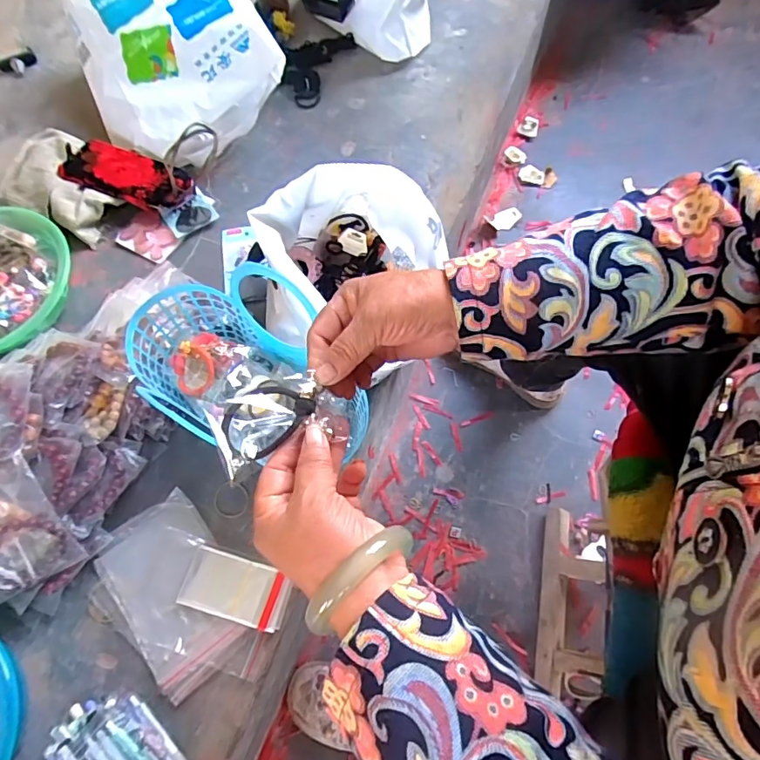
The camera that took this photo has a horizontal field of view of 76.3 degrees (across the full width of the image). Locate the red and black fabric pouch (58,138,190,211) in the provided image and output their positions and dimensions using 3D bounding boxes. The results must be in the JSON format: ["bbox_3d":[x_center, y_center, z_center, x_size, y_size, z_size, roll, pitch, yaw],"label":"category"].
[{"bbox_3d":[-0.398,-0.322,0.773,0.201,0.046,0.103,21,71,11],"label":"red and black fabric pouch"}]

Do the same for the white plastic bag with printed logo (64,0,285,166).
[{"bbox_3d":[-0.347,-0.535,0.802,0.279,0.113,0.345,-30,70,-9],"label":"white plastic bag with printed logo"}]

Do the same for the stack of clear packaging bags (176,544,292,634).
[{"bbox_3d":[-0.167,0.241,0.560,0.124,0.006,0.066,14,70,9],"label":"stack of clear packaging bags"}]

